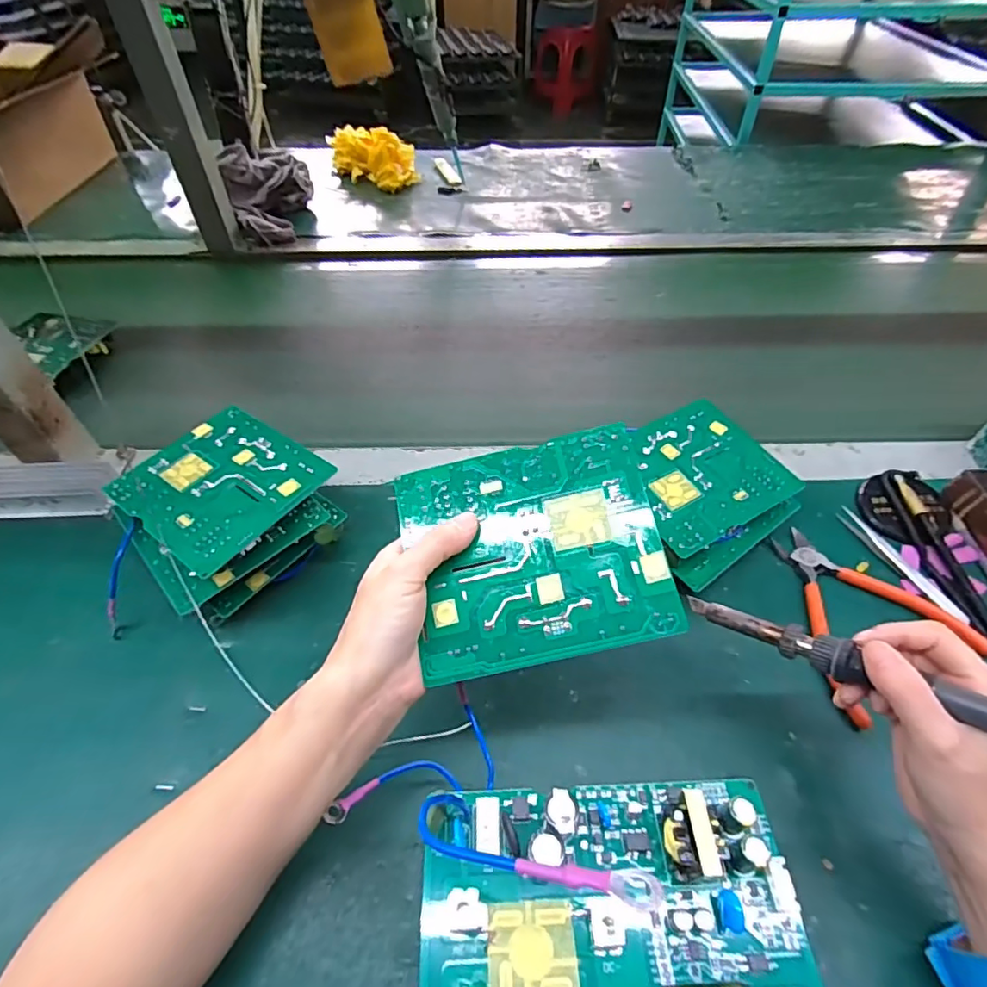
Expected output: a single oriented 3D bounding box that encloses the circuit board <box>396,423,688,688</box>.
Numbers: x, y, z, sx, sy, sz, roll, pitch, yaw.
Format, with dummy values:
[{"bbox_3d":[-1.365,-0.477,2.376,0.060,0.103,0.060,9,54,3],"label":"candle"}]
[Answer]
[{"bbox_3d":[0.020,0.029,0.278,0.129,0.004,0.113,-13,70,4],"label":"circuit board"}]

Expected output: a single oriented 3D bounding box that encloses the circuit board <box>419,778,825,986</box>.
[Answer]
[{"bbox_3d":[0.041,0.154,0.167,0.129,0.033,0.111,-2,50,-1],"label":"circuit board"}]

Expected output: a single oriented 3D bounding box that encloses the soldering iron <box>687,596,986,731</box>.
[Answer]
[{"bbox_3d":[0.197,0.092,0.264,0.207,0.015,0.016,15,51,44],"label":"soldering iron"}]

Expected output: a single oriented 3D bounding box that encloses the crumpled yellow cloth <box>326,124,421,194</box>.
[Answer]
[{"bbox_3d":[-0.213,-0.609,0.951,0.160,0.063,0.089,30,56,24],"label":"crumpled yellow cloth"}]

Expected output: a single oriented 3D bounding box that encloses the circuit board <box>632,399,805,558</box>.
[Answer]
[{"bbox_3d":[0.166,-0.020,0.431,0.128,0.004,0.112,-24,53,-19],"label":"circuit board"}]

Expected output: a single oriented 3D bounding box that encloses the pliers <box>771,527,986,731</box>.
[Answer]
[{"bbox_3d":[0.268,0.083,0.398,0.125,0.011,0.137,-20,52,-16],"label":"pliers"}]

